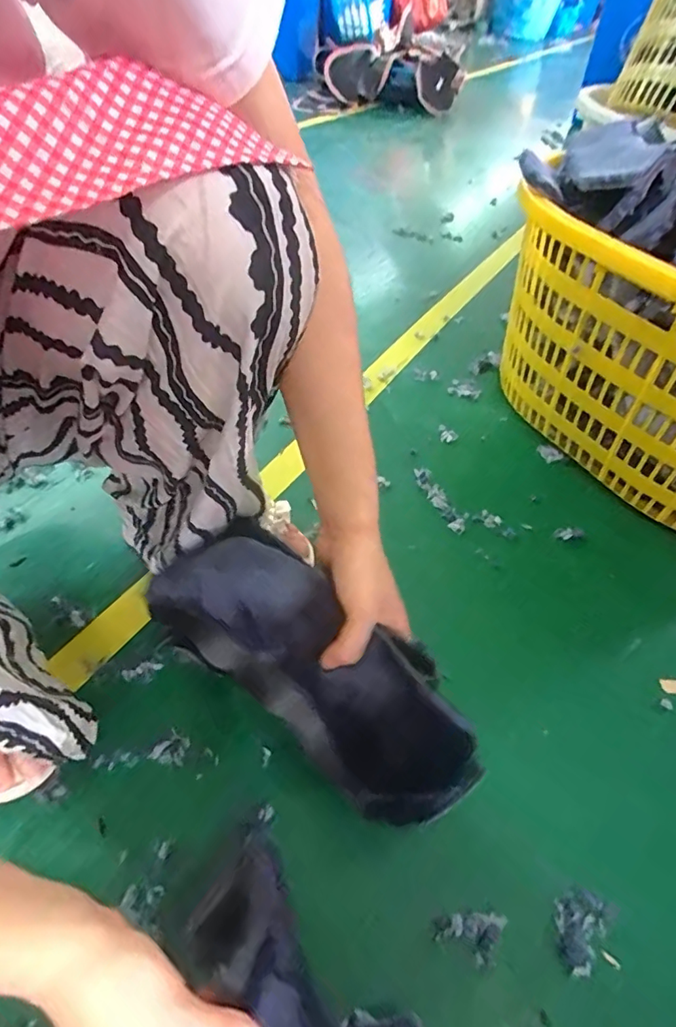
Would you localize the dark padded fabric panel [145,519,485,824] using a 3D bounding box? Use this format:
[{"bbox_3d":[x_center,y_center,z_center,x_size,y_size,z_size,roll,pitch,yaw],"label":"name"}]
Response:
[{"bbox_3d":[-0.020,0.111,0.378,0.263,0.063,0.096,37,55,15],"label":"dark padded fabric panel"}]

